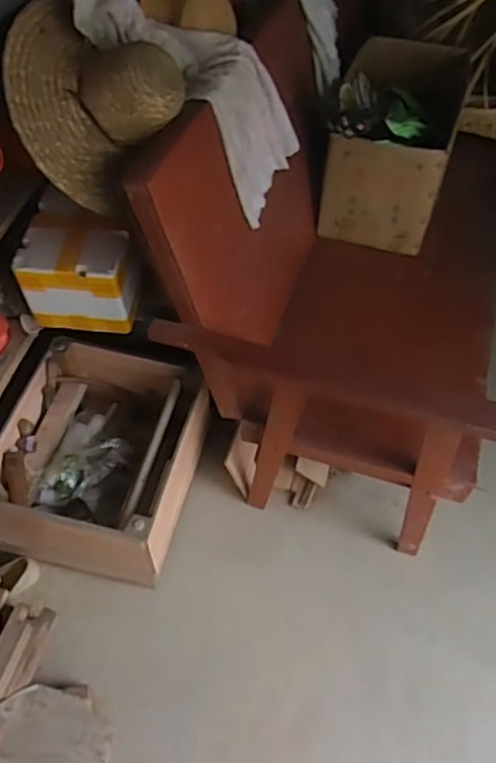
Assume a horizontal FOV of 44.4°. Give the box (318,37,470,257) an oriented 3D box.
[{"bbox_3d":[0.382,-0.626,1.635,0.279,0.356,0.453,14,53,8],"label":"box"}]

